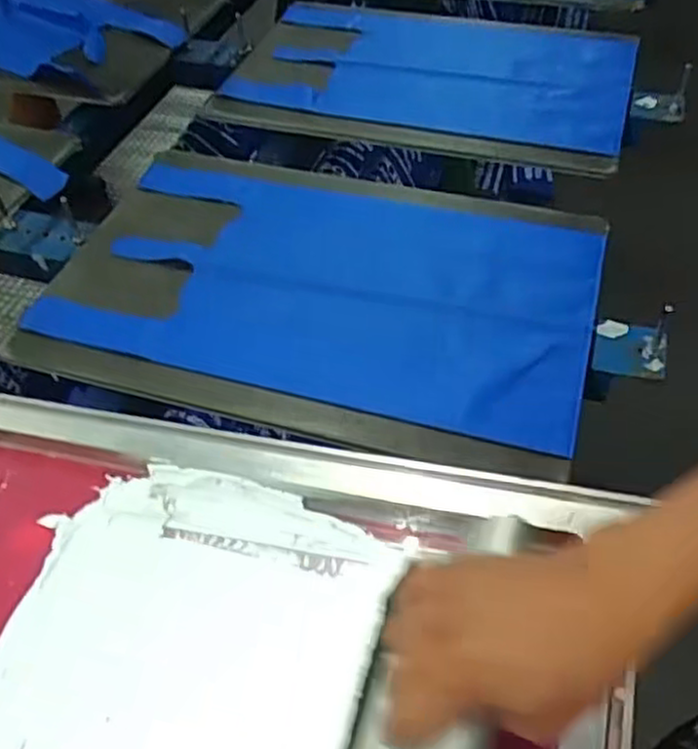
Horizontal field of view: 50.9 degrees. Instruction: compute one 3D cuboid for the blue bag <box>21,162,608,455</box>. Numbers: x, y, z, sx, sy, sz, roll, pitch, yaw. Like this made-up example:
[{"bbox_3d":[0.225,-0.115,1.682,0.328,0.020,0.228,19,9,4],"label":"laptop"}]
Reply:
[{"bbox_3d":[-0.013,-0.105,0.820,0.556,0.012,0.328,12,51,11],"label":"blue bag"}]

